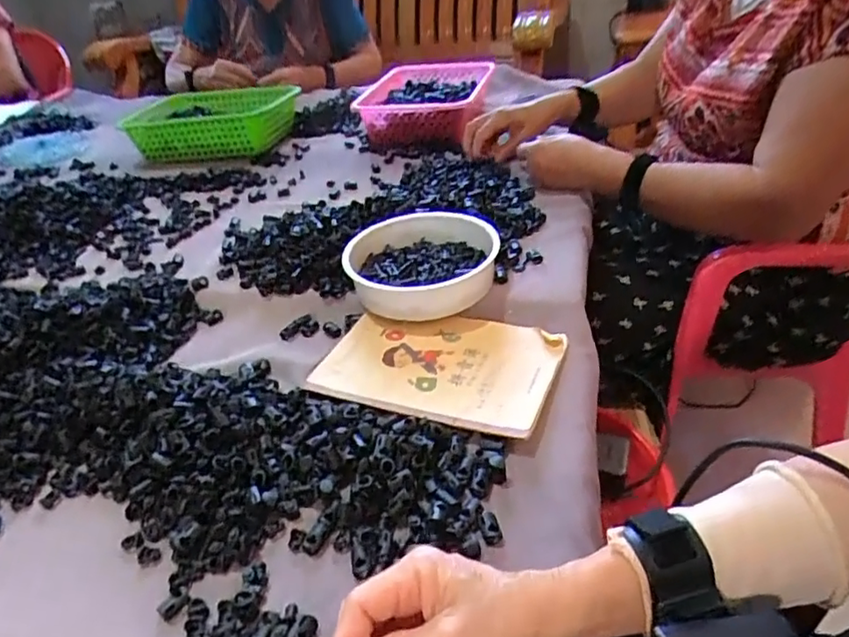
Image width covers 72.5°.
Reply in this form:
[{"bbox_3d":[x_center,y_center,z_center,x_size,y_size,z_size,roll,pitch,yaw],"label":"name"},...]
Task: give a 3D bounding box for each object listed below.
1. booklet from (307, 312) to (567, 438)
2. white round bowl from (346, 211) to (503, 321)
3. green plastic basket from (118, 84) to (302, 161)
[{"bbox_3d":[0.015,0.038,0.537,0.204,0.013,0.146,8,39,20],"label":"booklet"},{"bbox_3d":[-0.002,-0.058,0.634,0.157,0.052,0.171,-5,37,4],"label":"white round bowl"},{"bbox_3d":[-0.385,-0.366,1.093,0.256,0.093,0.224,2,38,12],"label":"green plastic basket"}]

